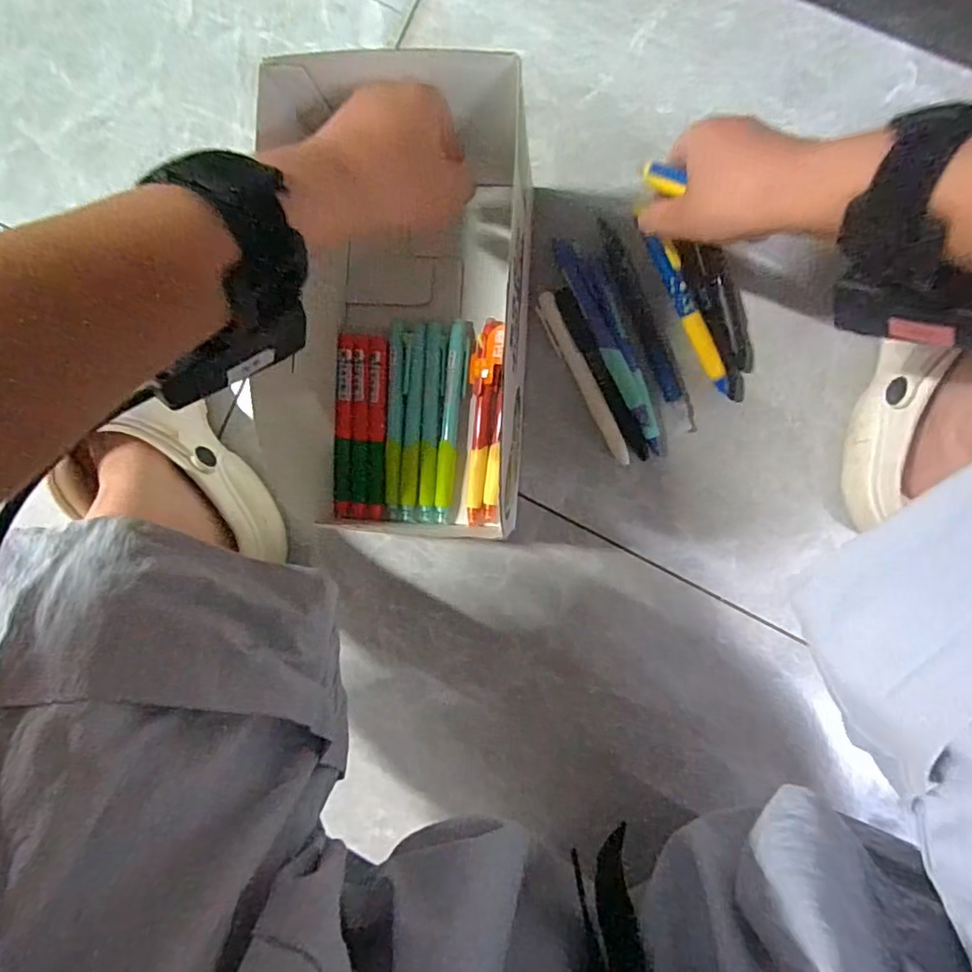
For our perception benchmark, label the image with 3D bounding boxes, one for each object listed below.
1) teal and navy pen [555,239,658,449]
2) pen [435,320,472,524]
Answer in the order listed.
[{"bbox_3d":[0.083,-0.096,0.388,0.016,0.009,0.156,-26,89,9],"label":"teal and navy pen"},{"bbox_3d":[-0.023,-0.044,0.406,0.016,0.009,0.138,7,94,8],"label":"pen"}]

